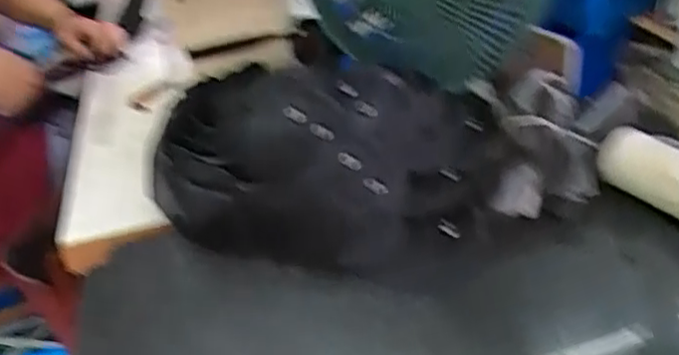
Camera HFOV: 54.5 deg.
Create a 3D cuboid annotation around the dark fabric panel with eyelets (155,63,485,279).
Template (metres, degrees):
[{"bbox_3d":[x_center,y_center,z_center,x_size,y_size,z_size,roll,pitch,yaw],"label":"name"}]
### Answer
[{"bbox_3d":[-0.021,-0.027,0.627,0.322,0.139,0.231,2,30,17],"label":"dark fabric panel with eyelets"}]

